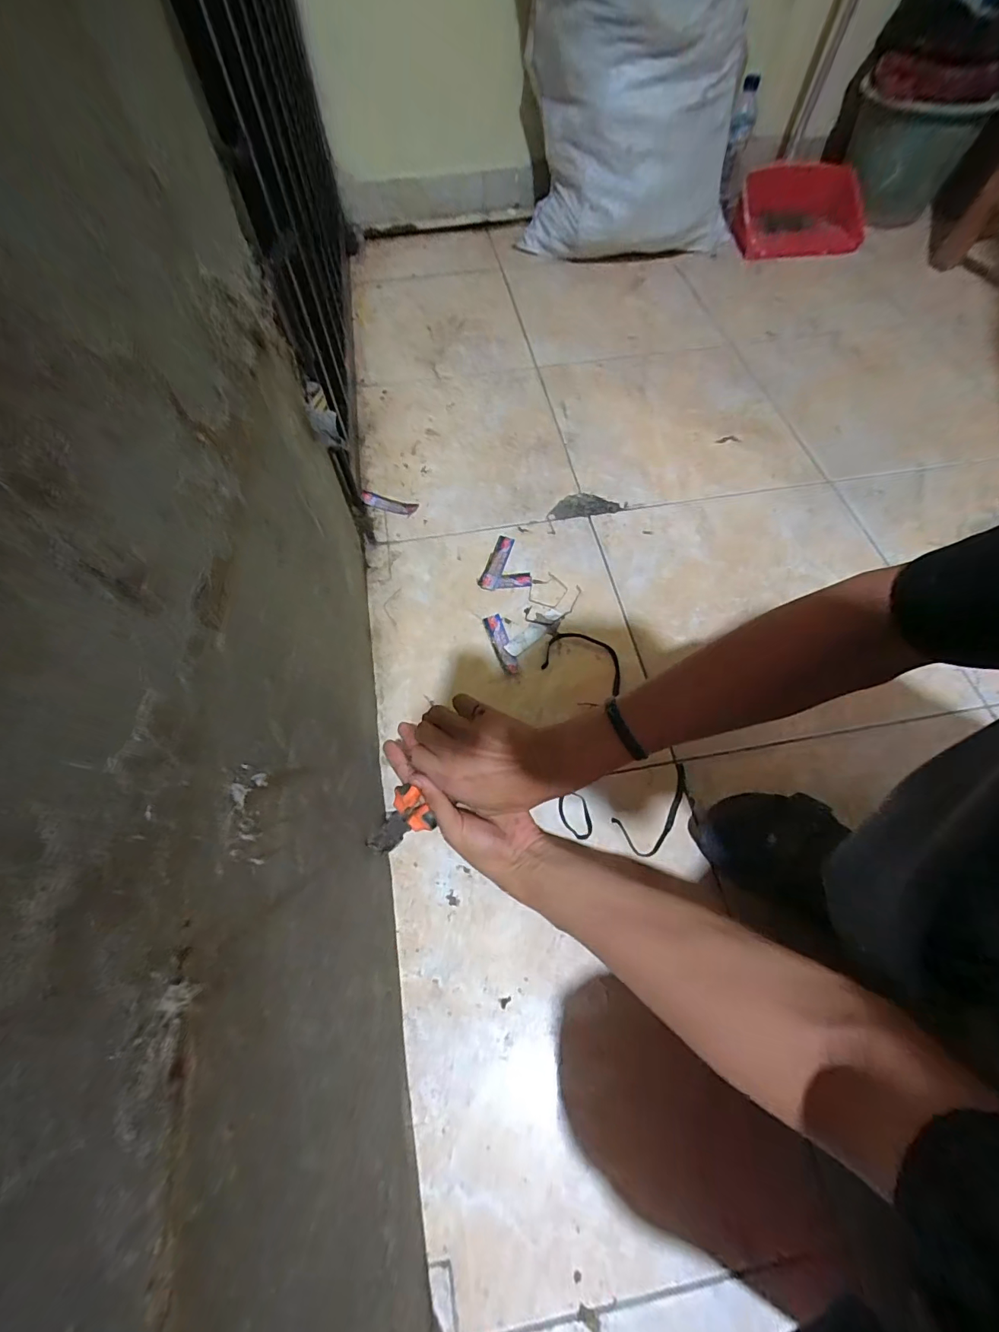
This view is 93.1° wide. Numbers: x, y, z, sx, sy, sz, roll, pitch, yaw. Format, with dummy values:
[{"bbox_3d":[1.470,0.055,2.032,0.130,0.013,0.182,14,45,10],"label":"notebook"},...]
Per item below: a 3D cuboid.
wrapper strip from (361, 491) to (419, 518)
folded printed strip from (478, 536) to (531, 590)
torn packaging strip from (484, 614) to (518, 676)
[{"bbox_3d":[-0.176,-0.259,0.755,0.094,0.008,0.026,16,64,9],"label":"wrapper strip"},{"bbox_3d":[0.007,-0.155,0.697,0.072,0.004,0.094,-2,63,0],"label":"folded printed strip"},{"bbox_3d":[0.002,-0.031,0.633,0.023,0.006,0.092,-18,64,-8],"label":"torn packaging strip"}]

